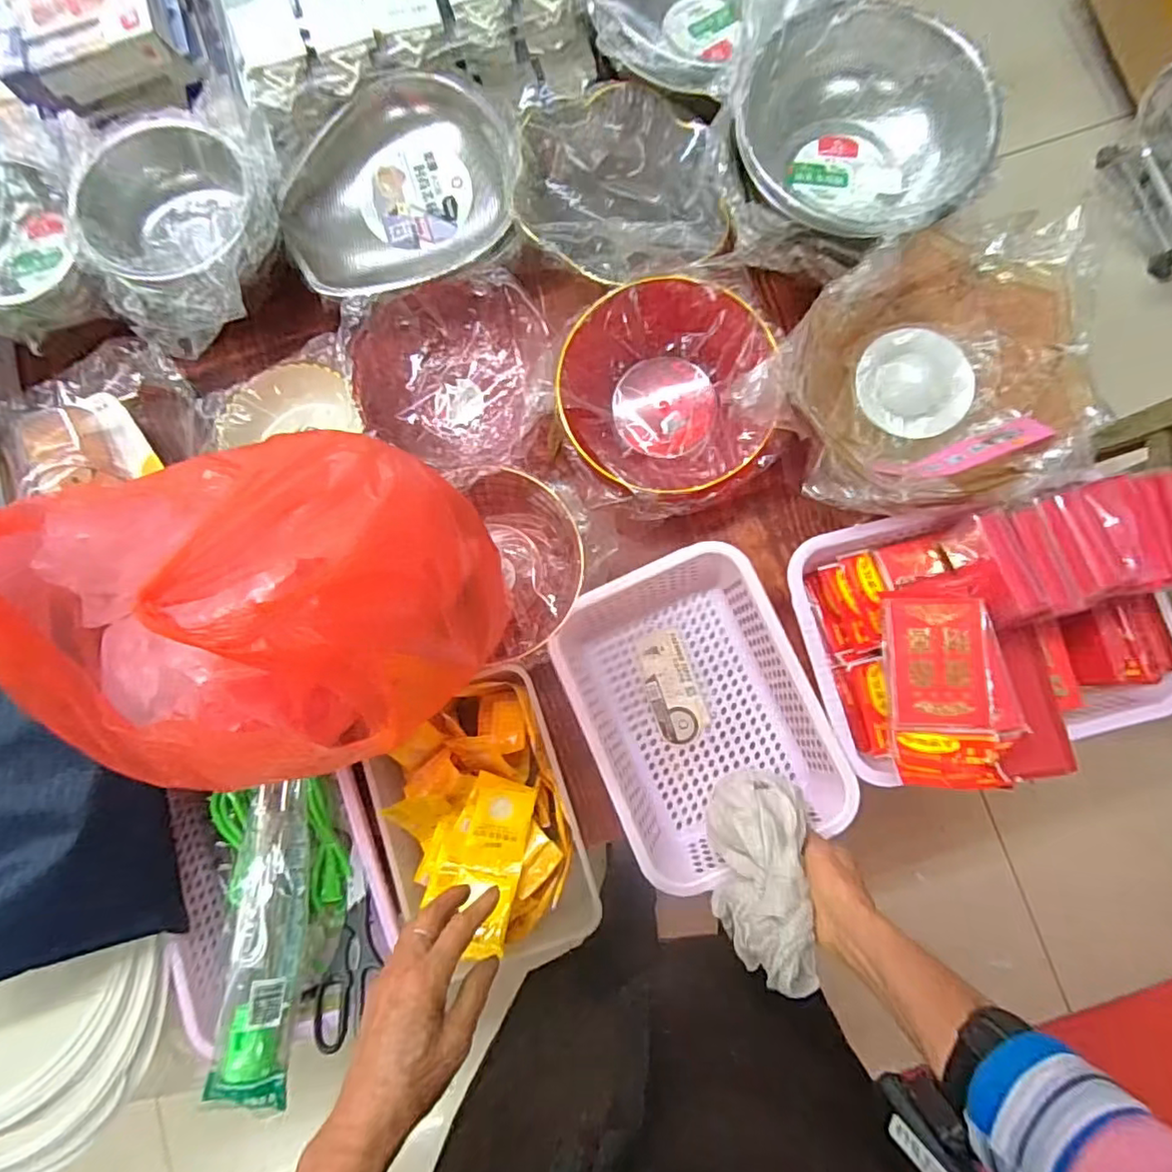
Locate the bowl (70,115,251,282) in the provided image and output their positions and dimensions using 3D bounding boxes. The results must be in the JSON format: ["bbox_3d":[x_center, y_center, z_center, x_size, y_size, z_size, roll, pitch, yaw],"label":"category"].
[{"bbox_3d":[-0.452,-0.408,0.674,0.183,0.091,0.181,0,82,2],"label":"bowl"}]

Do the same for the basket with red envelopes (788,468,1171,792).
[{"bbox_3d":[0.395,0.047,0.581,0.335,0.113,0.246,-9,82,1],"label":"basket with red envelopes"}]

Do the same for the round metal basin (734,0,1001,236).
[{"bbox_3d":[0.284,-0.462,0.631,0.239,0.103,0.234,0,82,2],"label":"round metal basin"}]

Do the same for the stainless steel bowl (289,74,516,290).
[{"bbox_3d":[-0.216,-0.461,0.717,0.276,0.063,0.243,-18,82,0],"label":"stainless steel bowl"}]

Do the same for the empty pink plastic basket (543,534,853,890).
[{"bbox_3d":[0.111,0.129,0.638,0.220,0.095,0.293,-25,82,-1],"label":"empty pink plastic basket"}]

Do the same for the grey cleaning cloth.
[{"bbox_3d":[0.158,0.257,0.537,0.083,0.070,0.173,-2,55,2],"label":"grey cleaning cloth"}]

